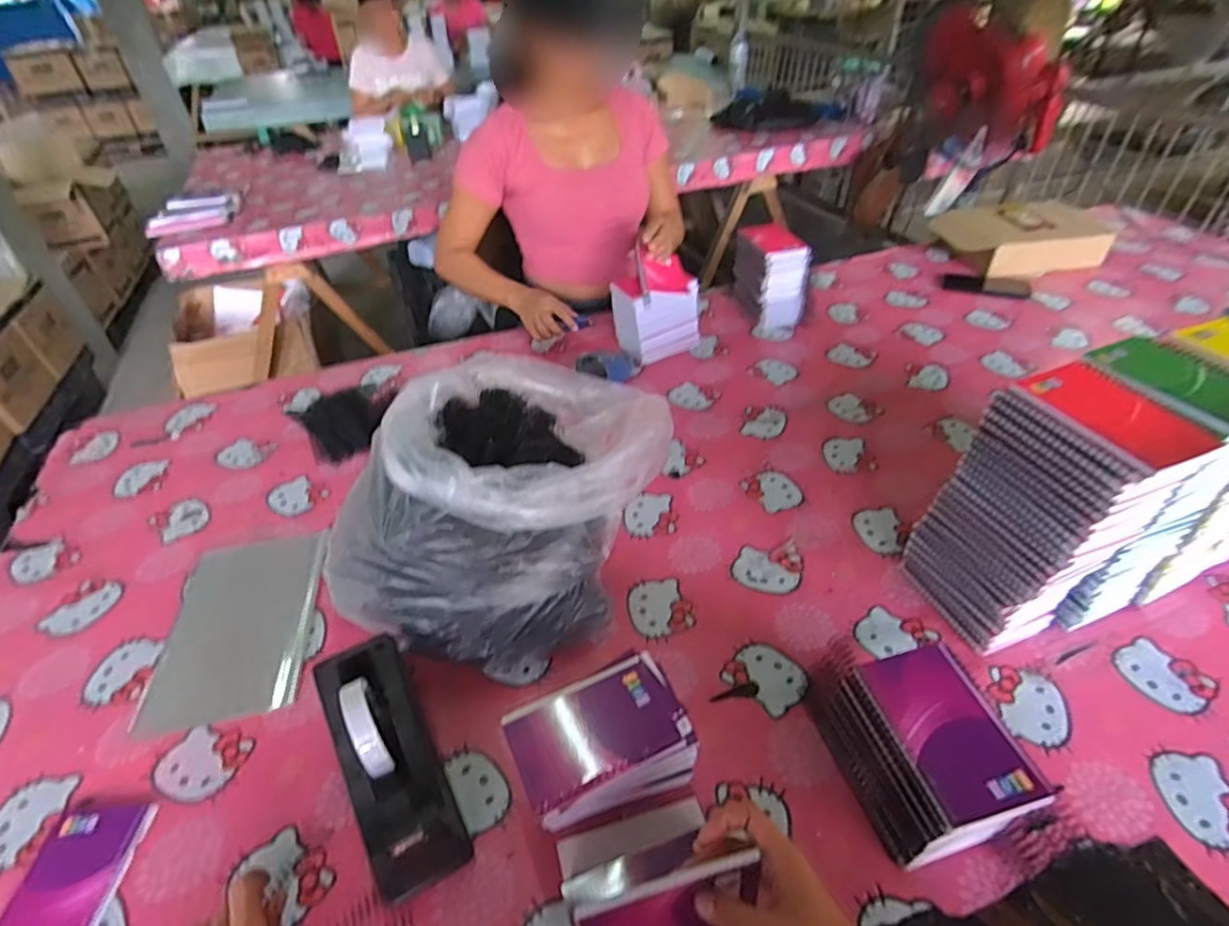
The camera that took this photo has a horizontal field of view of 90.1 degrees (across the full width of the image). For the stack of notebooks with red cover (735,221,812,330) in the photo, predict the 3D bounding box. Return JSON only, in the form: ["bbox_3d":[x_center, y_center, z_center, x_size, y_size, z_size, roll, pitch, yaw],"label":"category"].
[{"bbox_3d":[0.301,-0.360,1.181,0.099,0.166,0.142,-11,41,-8],"label":"stack of notebooks with red cover"}]

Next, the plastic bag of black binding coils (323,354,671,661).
[{"bbox_3d":[-0.116,0.031,0.737,0.282,0.210,0.407,14,44,19],"label":"plastic bag of black binding coils"}]

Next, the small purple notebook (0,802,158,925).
[{"bbox_3d":[-0.466,0.366,0.524,0.084,0.007,0.132,-3,41,0],"label":"small purple notebook"}]

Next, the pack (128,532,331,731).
[{"bbox_3d":[-0.438,0.187,0.718,0.165,0.026,0.231,-8,41,-5],"label":"pack"}]

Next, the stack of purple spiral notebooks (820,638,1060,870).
[{"bbox_3d":[0.259,0.247,0.524,0.096,0.133,0.152,-15,42,-13],"label":"stack of purple spiral notebooks"}]

